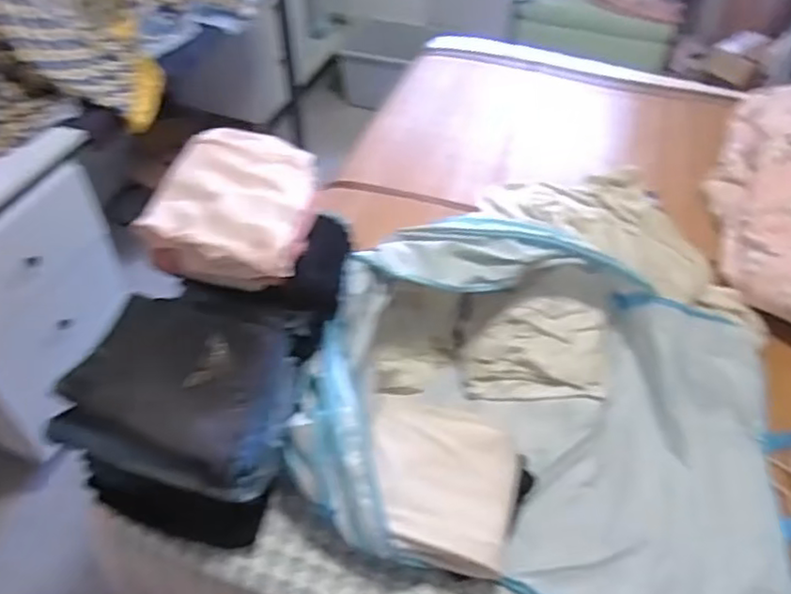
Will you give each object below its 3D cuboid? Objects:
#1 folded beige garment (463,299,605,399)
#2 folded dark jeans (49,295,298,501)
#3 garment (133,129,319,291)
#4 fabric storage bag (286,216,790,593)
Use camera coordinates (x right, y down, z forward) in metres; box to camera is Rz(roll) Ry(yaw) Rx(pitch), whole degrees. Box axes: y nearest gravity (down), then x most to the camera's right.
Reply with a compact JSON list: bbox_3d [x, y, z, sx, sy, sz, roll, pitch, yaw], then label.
[{"bbox_3d":[0.261,0.094,1.225,0.258,0.092,0.174,-1,47,-1],"label":"folded beige garment"},{"bbox_3d":[-0.303,0.136,0.986,0.283,0.125,0.254,12,48,11],"label":"folded dark jeans"},{"bbox_3d":[-0.244,-0.156,1.060,0.222,0.115,0.276,9,47,8],"label":"garment"},{"bbox_3d":[0.313,0.173,1.071,0.863,0.211,0.599,10,48,9],"label":"fabric storage bag"}]

